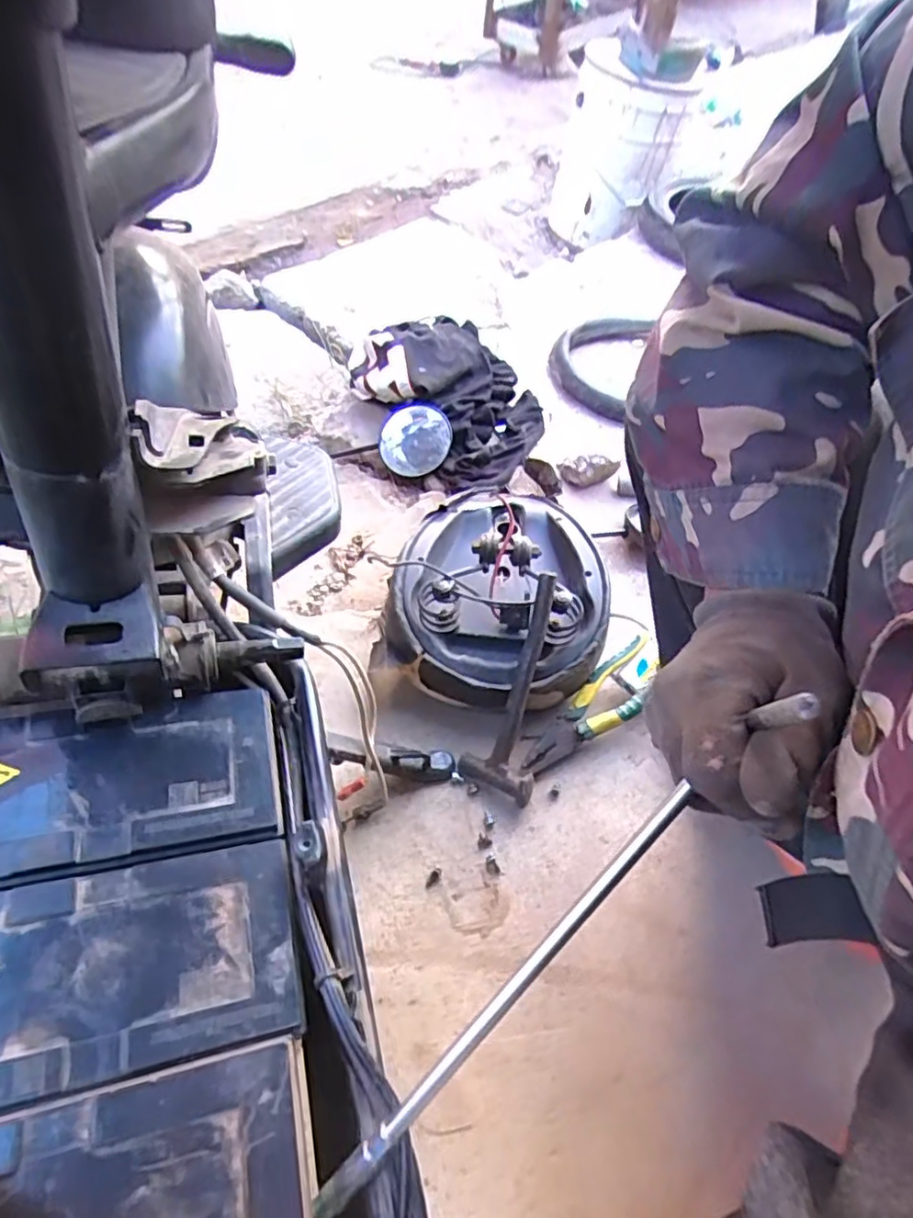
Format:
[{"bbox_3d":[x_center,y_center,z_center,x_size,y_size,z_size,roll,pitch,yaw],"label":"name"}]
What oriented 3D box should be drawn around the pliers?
[{"bbox_3d":[0.137,0.100,0.648,0.182,0.012,0.056,-35,72,-14],"label":"pliers"}]

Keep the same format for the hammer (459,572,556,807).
[{"bbox_3d":[0.062,0.070,0.624,0.070,0.046,0.215,15,88,5],"label":"hammer"}]

